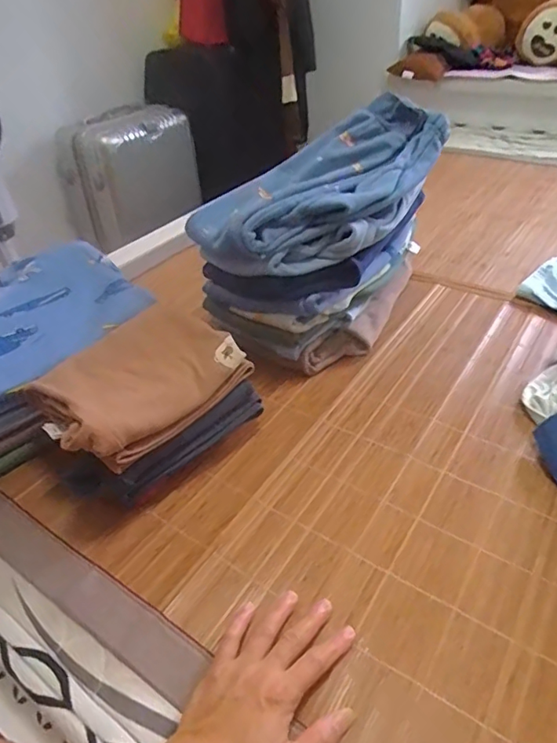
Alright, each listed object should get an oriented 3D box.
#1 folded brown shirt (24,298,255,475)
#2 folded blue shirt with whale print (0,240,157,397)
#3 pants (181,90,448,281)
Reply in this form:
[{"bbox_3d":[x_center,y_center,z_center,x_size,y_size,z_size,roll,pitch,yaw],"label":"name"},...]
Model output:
[{"bbox_3d":[-0.172,0.003,0.584,0.179,0.085,0.208,24,47,32],"label":"folded brown shirt"},{"bbox_3d":[-0.345,-0.050,0.636,0.343,0.054,0.190,-34,46,-31],"label":"folded blue shirt with whale print"},{"bbox_3d":[0.059,-0.246,0.701,0.333,0.125,0.200,-30,44,-27],"label":"pants"}]

